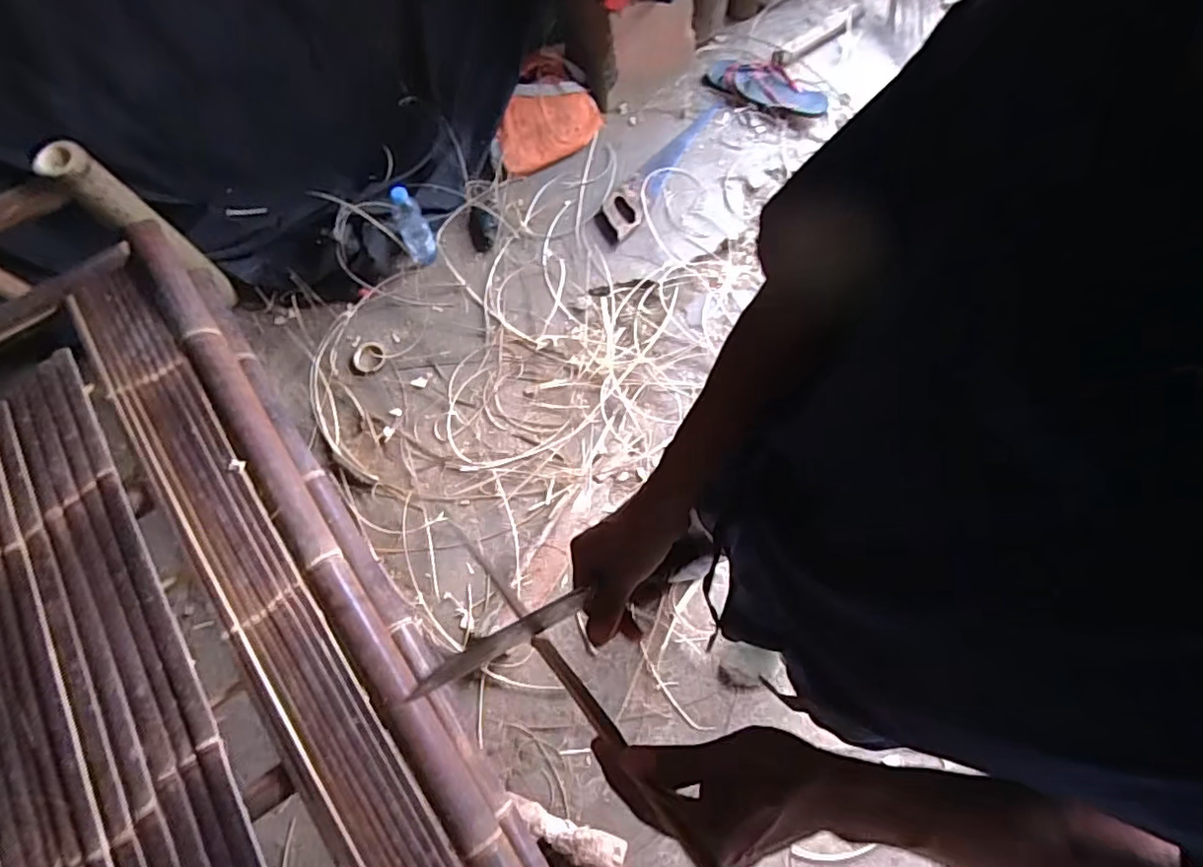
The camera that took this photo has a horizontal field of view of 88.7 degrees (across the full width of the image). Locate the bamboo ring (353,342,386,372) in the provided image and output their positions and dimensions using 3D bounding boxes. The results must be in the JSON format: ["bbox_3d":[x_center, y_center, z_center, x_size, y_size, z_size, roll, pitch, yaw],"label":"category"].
[{"bbox_3d":[-0.570,-0.187,1.506,0.076,0.018,0.080,0,72,1],"label":"bamboo ring"}]

